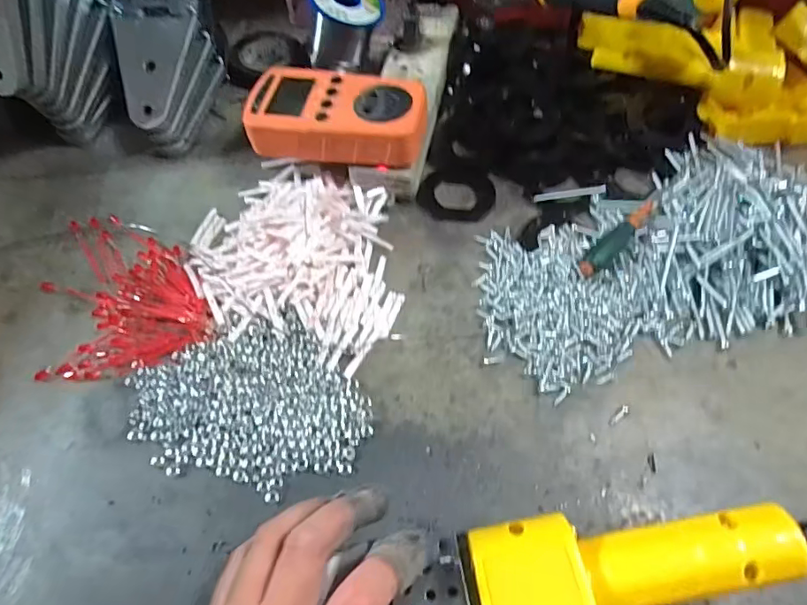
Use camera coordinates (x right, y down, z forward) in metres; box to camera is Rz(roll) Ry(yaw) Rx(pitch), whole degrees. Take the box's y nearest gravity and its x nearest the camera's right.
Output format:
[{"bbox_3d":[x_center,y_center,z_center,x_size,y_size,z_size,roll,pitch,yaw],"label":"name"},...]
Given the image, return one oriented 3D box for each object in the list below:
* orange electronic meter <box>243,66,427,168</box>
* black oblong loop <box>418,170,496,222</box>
[{"bbox_3d":[-0.047,-0.138,0.384,0.125,0.028,0.067,6,60,4],"label":"orange electronic meter"},{"bbox_3d":[0.042,-0.084,0.408,0.058,0.004,0.047,3,61,2],"label":"black oblong loop"}]

